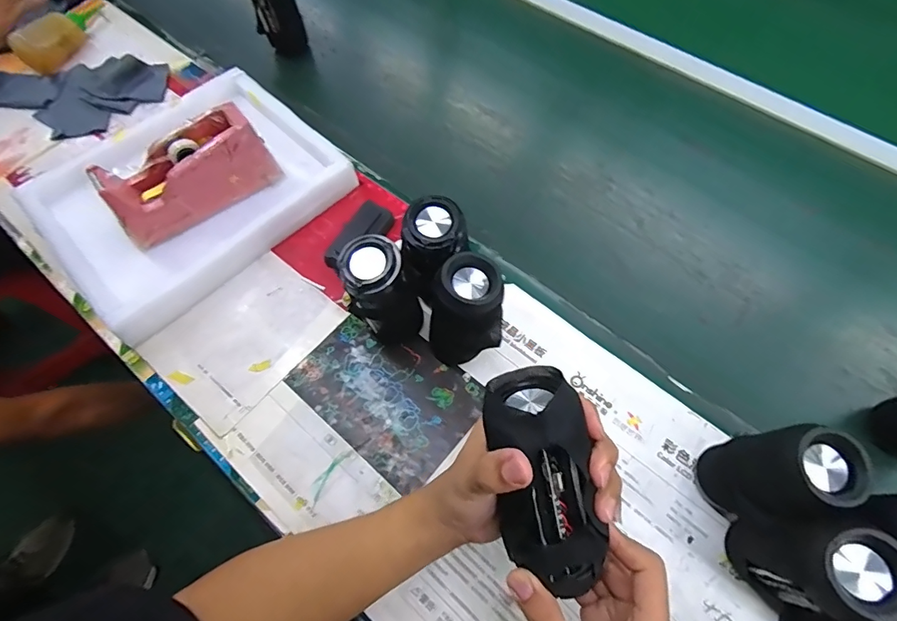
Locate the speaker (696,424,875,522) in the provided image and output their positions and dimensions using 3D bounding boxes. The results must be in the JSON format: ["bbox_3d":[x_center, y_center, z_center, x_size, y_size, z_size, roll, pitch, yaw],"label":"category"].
[{"bbox_3d":[0.278,0.146,0.404,0.061,0.156,0.071,-12,63,-4],"label":"speaker"}]

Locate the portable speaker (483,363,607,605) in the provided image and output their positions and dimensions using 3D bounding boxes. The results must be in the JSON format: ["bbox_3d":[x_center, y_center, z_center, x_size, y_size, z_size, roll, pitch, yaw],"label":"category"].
[{"bbox_3d":[0.064,0.118,0.304,0.060,0.056,0.150,-11,92,-5],"label":"portable speaker"}]

